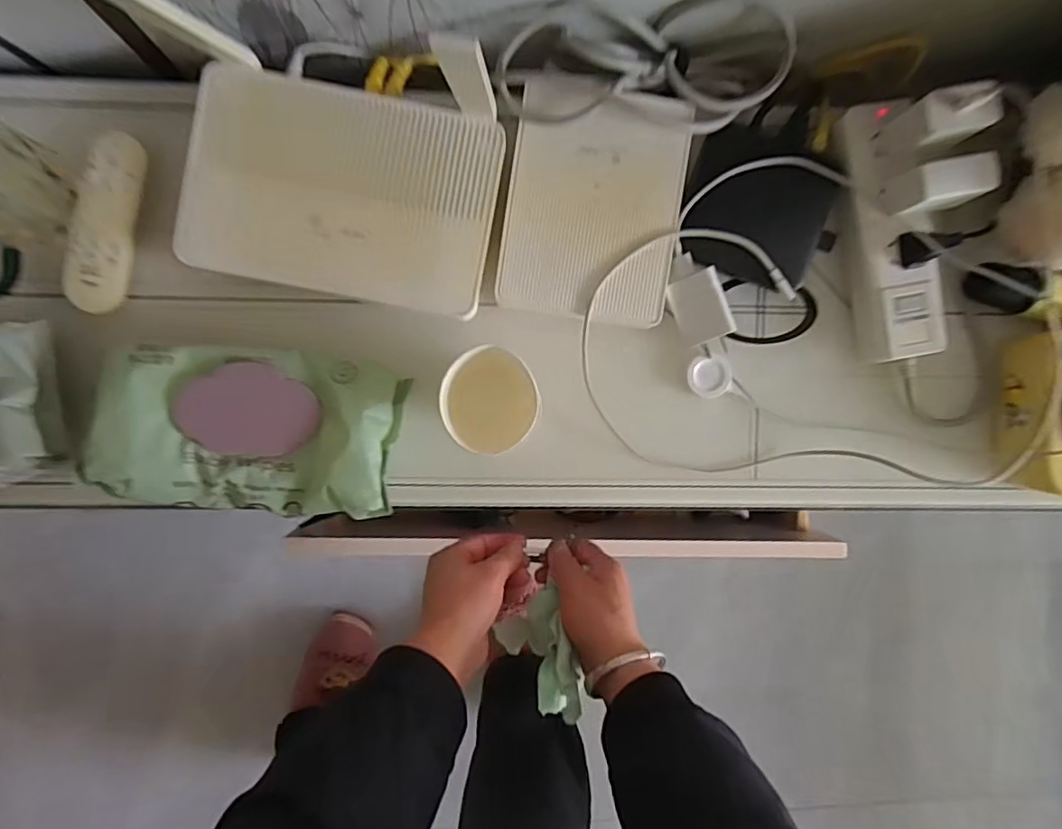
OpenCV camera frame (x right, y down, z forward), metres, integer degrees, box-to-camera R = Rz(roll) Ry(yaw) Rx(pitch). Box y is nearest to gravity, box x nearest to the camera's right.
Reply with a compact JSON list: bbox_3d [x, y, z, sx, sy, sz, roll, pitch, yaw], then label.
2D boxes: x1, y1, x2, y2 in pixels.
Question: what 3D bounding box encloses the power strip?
[{"bbox_3d":[0.284,-0.142,0.461,0.058,0.027,0.196,-11,92,-2],"label":"power strip"}]

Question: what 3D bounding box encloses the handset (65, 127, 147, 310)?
[{"bbox_3d":[-0.323,-0.145,0.449,0.044,0.016,0.132,10,92,-3],"label":"handset"}]

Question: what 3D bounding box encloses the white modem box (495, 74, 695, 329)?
[{"bbox_3d":[0.049,-0.159,0.449,0.130,0.027,0.165,9,92,-3],"label":"white modem box"}]

